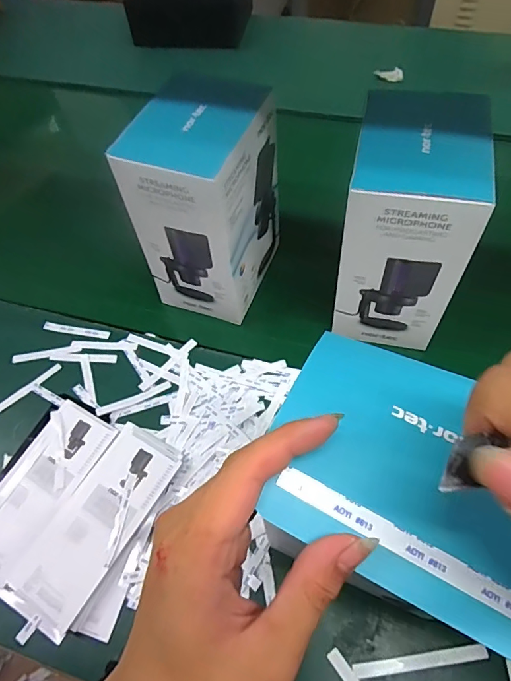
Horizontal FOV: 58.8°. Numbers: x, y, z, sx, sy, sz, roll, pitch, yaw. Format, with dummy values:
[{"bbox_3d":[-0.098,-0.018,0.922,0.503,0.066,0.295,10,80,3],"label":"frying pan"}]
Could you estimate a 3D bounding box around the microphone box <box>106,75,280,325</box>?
[{"bbox_3d":[-0.052,-0.156,0.534,0.117,0.224,0.153,18,62,14],"label":"microphone box"}]

